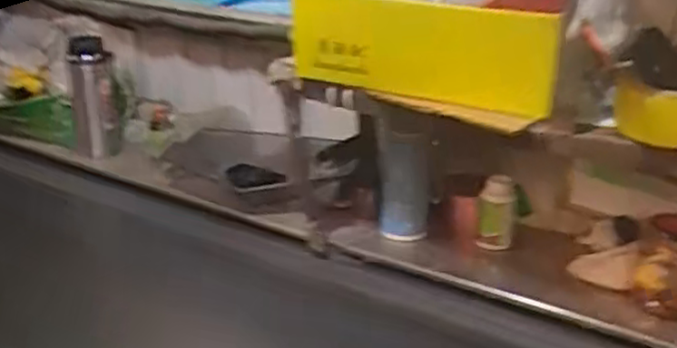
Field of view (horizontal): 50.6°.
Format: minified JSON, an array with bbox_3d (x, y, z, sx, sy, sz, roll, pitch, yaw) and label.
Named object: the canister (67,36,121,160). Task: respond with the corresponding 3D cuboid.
[{"bbox_3d":[-0.444,-0.139,1.297,0.078,0.217,0.072,-11,27,-20],"label":"canister"}]

